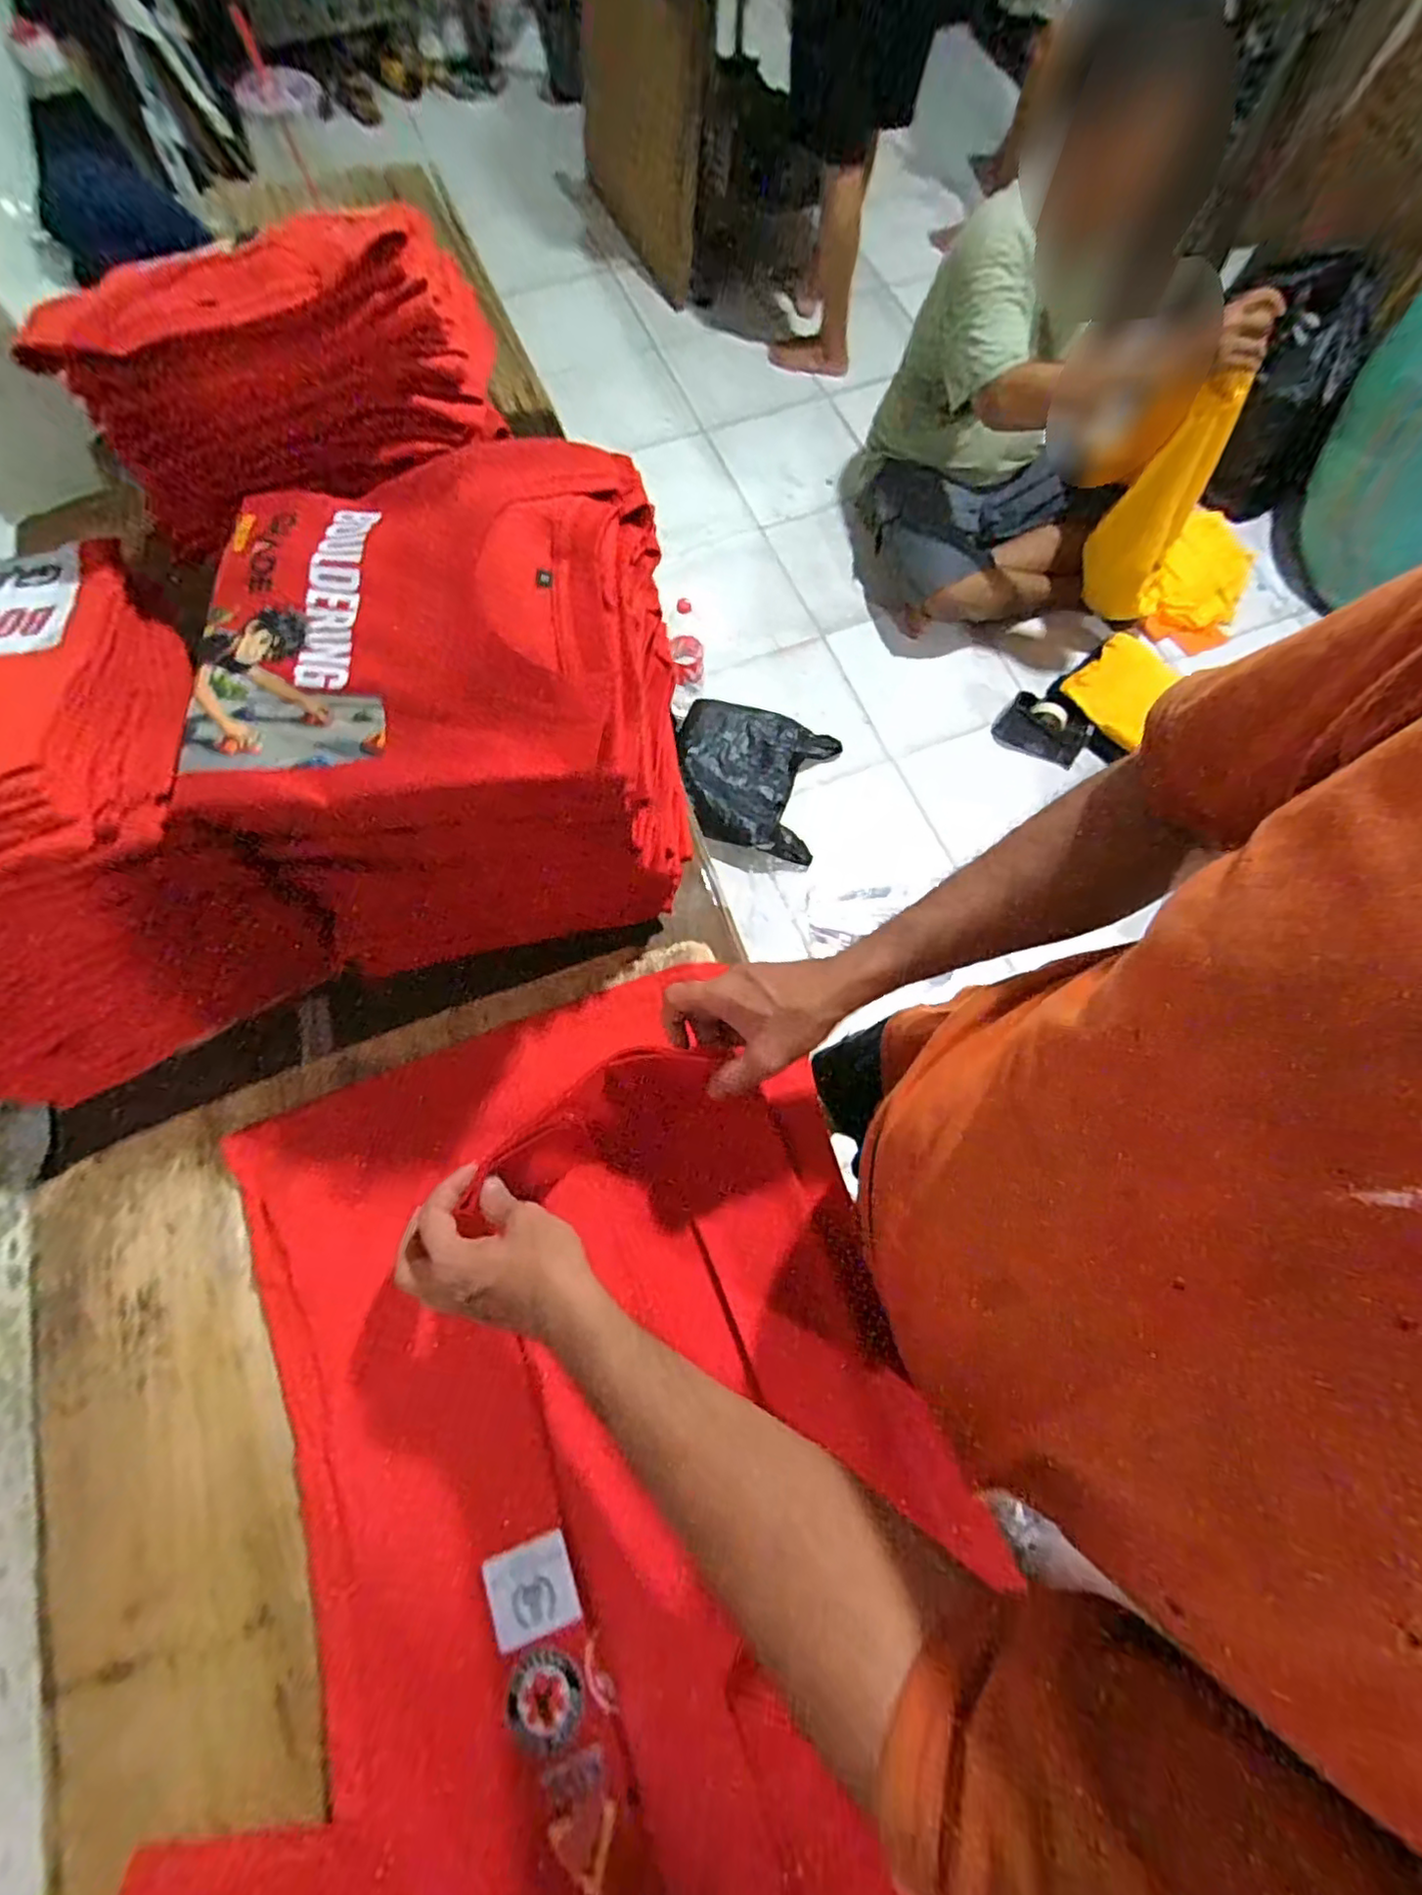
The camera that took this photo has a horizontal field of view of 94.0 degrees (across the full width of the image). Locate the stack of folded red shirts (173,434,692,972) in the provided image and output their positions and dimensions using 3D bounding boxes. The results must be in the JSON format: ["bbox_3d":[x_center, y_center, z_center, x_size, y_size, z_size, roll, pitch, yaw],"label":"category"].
[{"bbox_3d":[-0.183,-0.170,0.512,0.309,0.262,0.257,-11,72,-4],"label":"stack of folded red shirts"}]

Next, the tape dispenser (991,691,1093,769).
[{"bbox_3d":[0.800,-0.527,1.599,0.211,0.119,0.093,27,74,8],"label":"tape dispenser"}]

